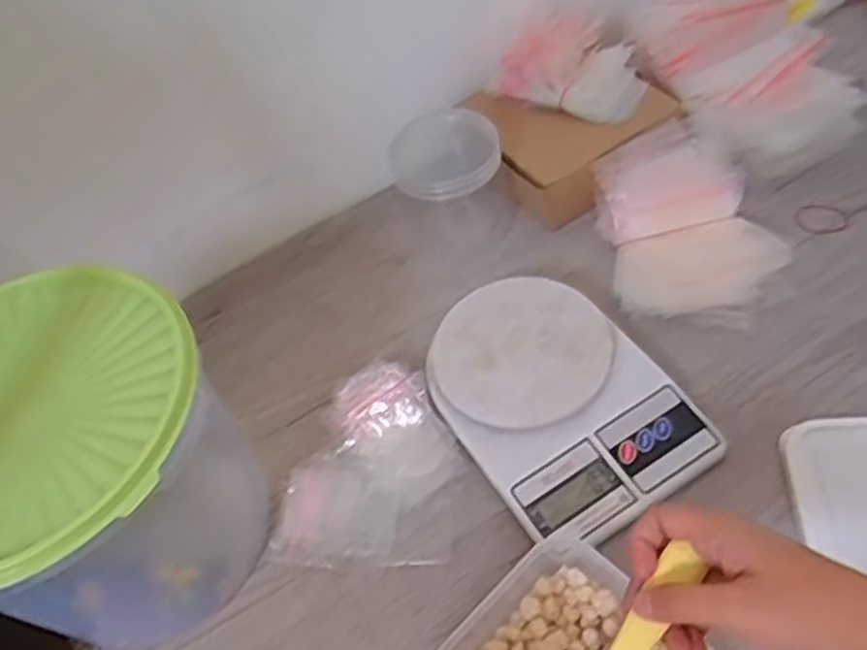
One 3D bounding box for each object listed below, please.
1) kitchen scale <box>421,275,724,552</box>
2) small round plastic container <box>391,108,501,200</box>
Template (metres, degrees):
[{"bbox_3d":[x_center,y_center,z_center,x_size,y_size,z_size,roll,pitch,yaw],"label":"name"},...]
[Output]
[{"bbox_3d":[0.089,0.055,0.571,0.151,0.041,0.209,-33,54,-12],"label":"kitchen scale"},{"bbox_3d":[0.010,-0.146,0.672,0.079,0.026,0.094,45,75,3],"label":"small round plastic container"}]

